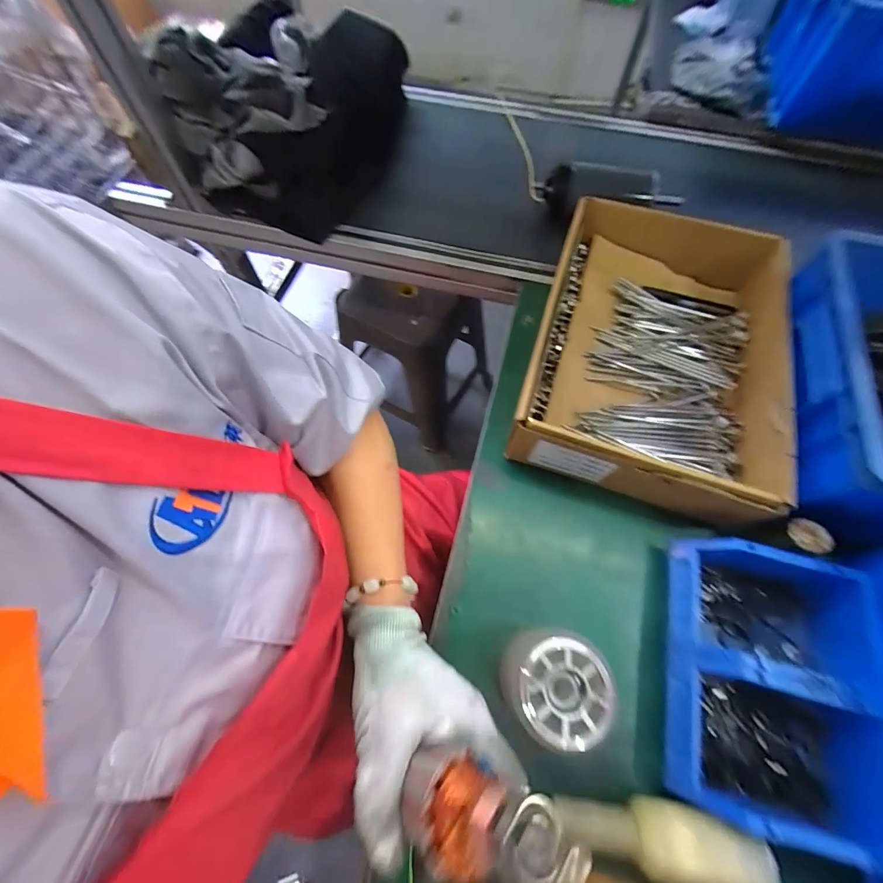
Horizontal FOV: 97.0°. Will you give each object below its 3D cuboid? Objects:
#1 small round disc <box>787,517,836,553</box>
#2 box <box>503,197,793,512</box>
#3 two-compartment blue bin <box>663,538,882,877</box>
[{"bbox_3d":[0.358,0.091,0.379,0.028,0.004,0.036,-45,64,0],"label":"small round disc"},{"bbox_3d":[0.259,-0.120,0.483,0.267,0.080,0.377,18,67,7],"label":"box"},{"bbox_3d":[0.295,0.213,0.351,0.170,0.074,0.215,15,67,6],"label":"two-compartment blue bin"}]

